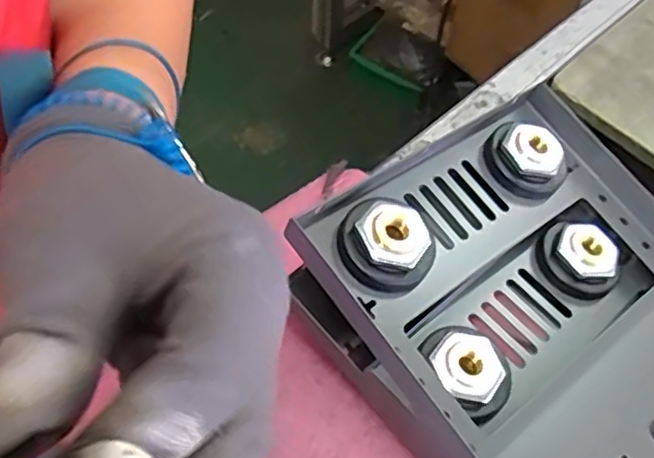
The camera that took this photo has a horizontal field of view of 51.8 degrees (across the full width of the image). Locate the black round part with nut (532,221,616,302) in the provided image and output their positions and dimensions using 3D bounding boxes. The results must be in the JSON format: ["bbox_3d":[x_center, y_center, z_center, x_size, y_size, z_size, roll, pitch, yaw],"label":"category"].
[{"bbox_3d":[0.111,0.014,0.301,0.034,0.013,0.033,1,58,-2],"label":"black round part with nut"}]

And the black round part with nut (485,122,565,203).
[{"bbox_3d":[0.088,-0.030,0.299,0.034,0.017,0.031,1,58,-2],"label":"black round part with nut"}]

